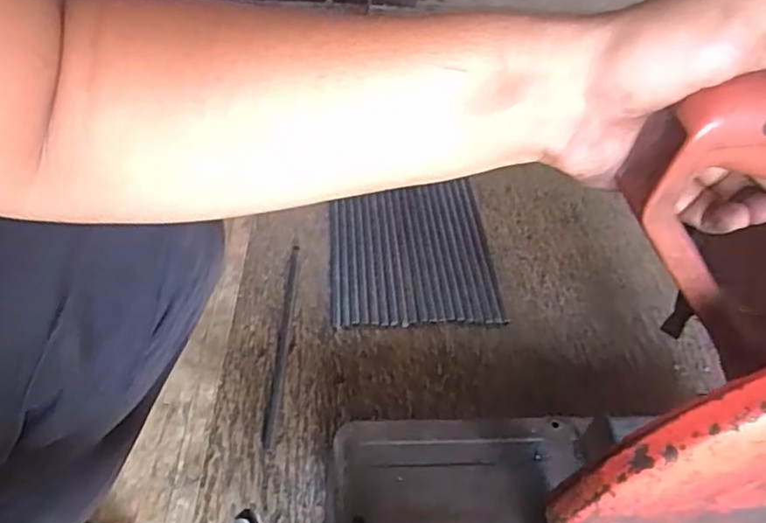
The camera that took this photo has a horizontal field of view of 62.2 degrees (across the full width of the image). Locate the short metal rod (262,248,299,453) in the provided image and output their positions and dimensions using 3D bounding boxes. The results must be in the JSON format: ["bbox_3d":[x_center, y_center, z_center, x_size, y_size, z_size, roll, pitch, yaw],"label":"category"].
[{"bbox_3d":[-0.121,0.091,0.776,0.013,0.007,0.296,3,45,-2],"label":"short metal rod"}]

